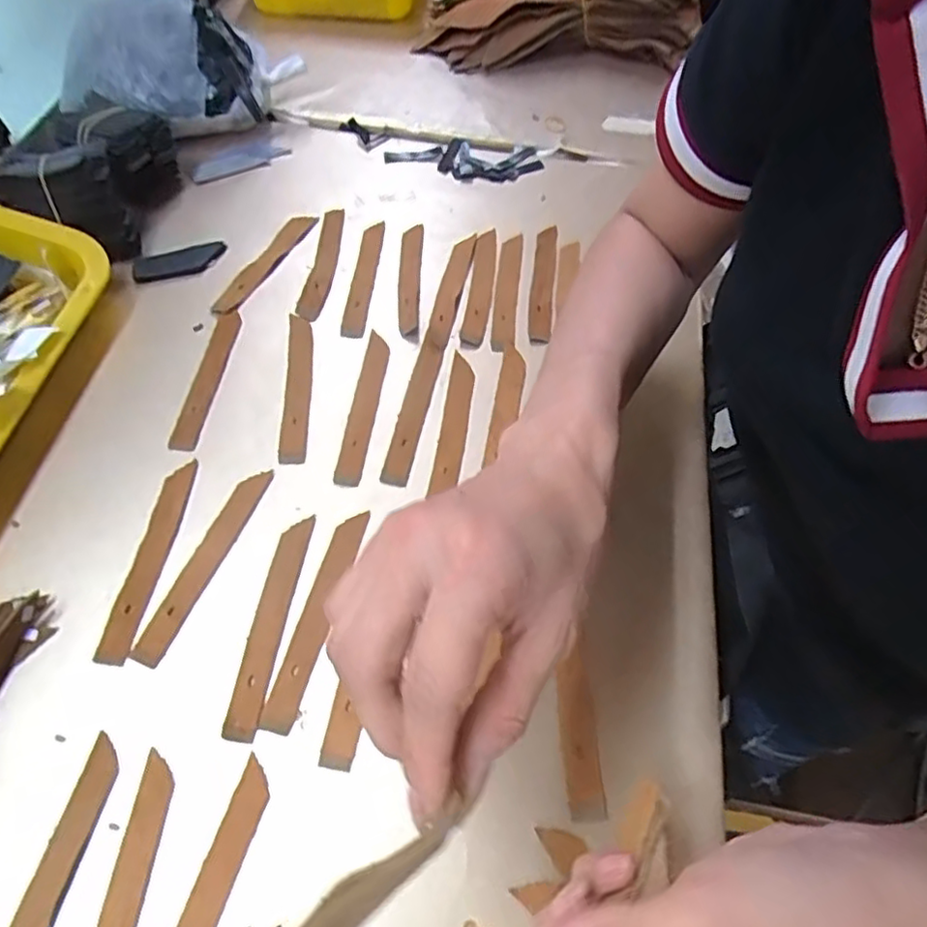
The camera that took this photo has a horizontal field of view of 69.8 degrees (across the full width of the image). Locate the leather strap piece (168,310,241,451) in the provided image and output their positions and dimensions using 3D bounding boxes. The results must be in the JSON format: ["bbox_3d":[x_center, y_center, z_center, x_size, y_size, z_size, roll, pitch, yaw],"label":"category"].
[{"bbox_3d":[-0.172,-0.059,0.448,0.016,0.006,0.116,13,61,-9],"label":"leather strap piece"}]

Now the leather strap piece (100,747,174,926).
[{"bbox_3d":[-0.147,0.193,0.286,0.016,0.004,0.122,3,56,-1],"label":"leather strap piece"}]

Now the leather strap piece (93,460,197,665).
[{"bbox_3d":[-0.176,0.052,0.377,0.018,0.007,0.121,7,56,1],"label":"leather strap piece"}]

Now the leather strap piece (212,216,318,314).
[{"bbox_3d":[-0.152,-0.156,0.510,0.019,0.008,0.121,22,58,11],"label":"leather strap piece"}]

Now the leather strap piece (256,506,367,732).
[{"bbox_3d":[-0.079,0.080,0.360,0.018,0.004,0.124,14,57,6],"label":"leather strap piece"}]

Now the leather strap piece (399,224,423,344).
[{"bbox_3d":[-0.041,-0.141,0.505,0.016,0.007,0.124,1,56,-3],"label":"leather strap piece"}]

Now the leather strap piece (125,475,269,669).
[{"bbox_3d":[-0.145,0.054,0.375,0.017,0.004,0.122,18,57,9],"label":"leather strap piece"}]

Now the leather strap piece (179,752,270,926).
[{"bbox_3d":[-0.112,0.194,0.285,0.015,0.004,0.125,15,57,7],"label":"leather strap piece"}]

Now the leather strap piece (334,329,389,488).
[{"bbox_3d":[-0.065,-0.039,0.441,0.016,0.006,0.122,8,56,2],"label":"leather strap piece"}]

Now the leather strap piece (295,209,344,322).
[{"bbox_3d":[-0.107,-0.156,0.513,0.019,0.010,0.120,6,56,1],"label":"leather strap piece"}]

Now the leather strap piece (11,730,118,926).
[{"bbox_3d":[-0.181,0.185,0.288,0.015,0.004,0.123,10,56,3],"label":"leather strap piece"}]

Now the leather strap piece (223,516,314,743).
[{"bbox_3d":[-0.104,0.083,0.356,0.019,0.004,0.121,7,56,1],"label":"leather strap piece"}]

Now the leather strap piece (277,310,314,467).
[{"bbox_3d":[-0.111,-0.054,0.447,0.018,0.008,0.121,-2,56,-4],"label":"leather strap piece"}]

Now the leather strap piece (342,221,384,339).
[{"bbox_3d":[-0.076,-0.144,0.506,0.016,0.004,0.123,5,56,0],"label":"leather strap piece"}]

